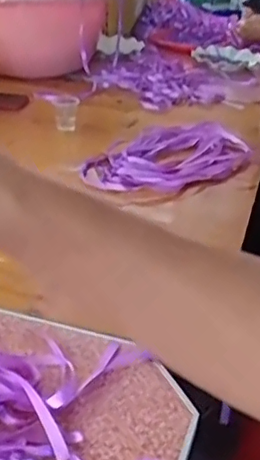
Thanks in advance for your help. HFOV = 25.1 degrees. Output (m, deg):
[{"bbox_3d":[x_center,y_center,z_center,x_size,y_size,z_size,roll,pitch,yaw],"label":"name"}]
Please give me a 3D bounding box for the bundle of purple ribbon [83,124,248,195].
[{"bbox_3d":[0.065,-0.127,0.983,0.199,0.022,0.335,22,35,28],"label":"bundle of purple ribbon"}]

